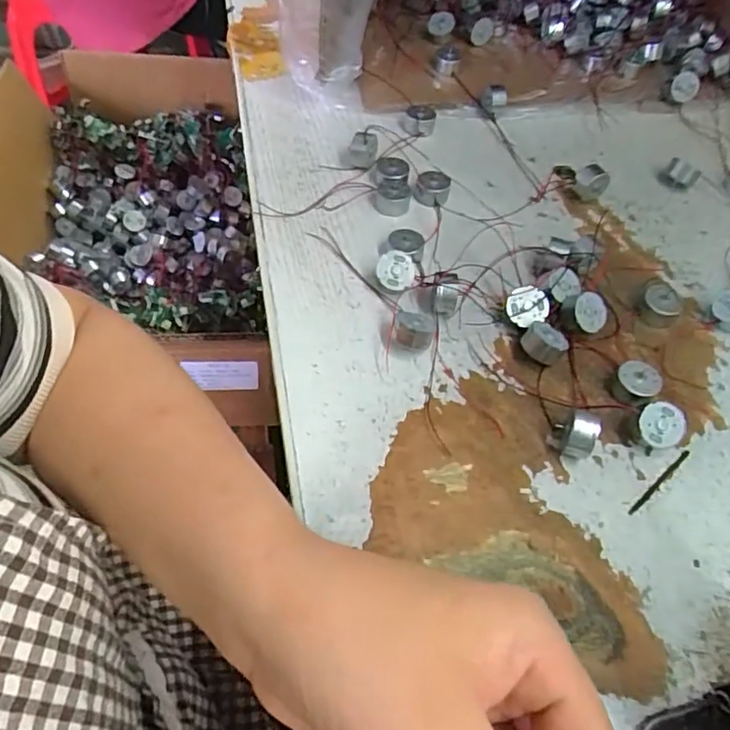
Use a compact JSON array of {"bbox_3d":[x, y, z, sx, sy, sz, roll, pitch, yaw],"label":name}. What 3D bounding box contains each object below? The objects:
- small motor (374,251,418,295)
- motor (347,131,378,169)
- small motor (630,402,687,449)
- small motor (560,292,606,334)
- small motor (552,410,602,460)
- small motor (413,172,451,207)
[{"bbox_3d":[0.019,-0.057,0.346,0.024,0.011,0.024,-40,91,-6],"label":"small motor"},{"bbox_3d":[-0.002,-0.155,0.411,0.021,0.022,0.015,3,54,-3],"label":"motor"},{"bbox_3d":[0.151,0.031,0.294,0.025,0.015,0.025,0,87,-4],"label":"small motor"},{"bbox_3d":[0.130,-0.030,0.335,0.023,0.015,0.023,10,87,-18],"label":"small motor"},{"bbox_3d":[0.107,0.032,0.287,0.015,0.026,0.024,0,54,-6],"label":"small motor"},{"bbox_3d":[0.047,-0.125,0.397,0.024,0.013,0.020,11,54,2],"label":"small motor"}]

